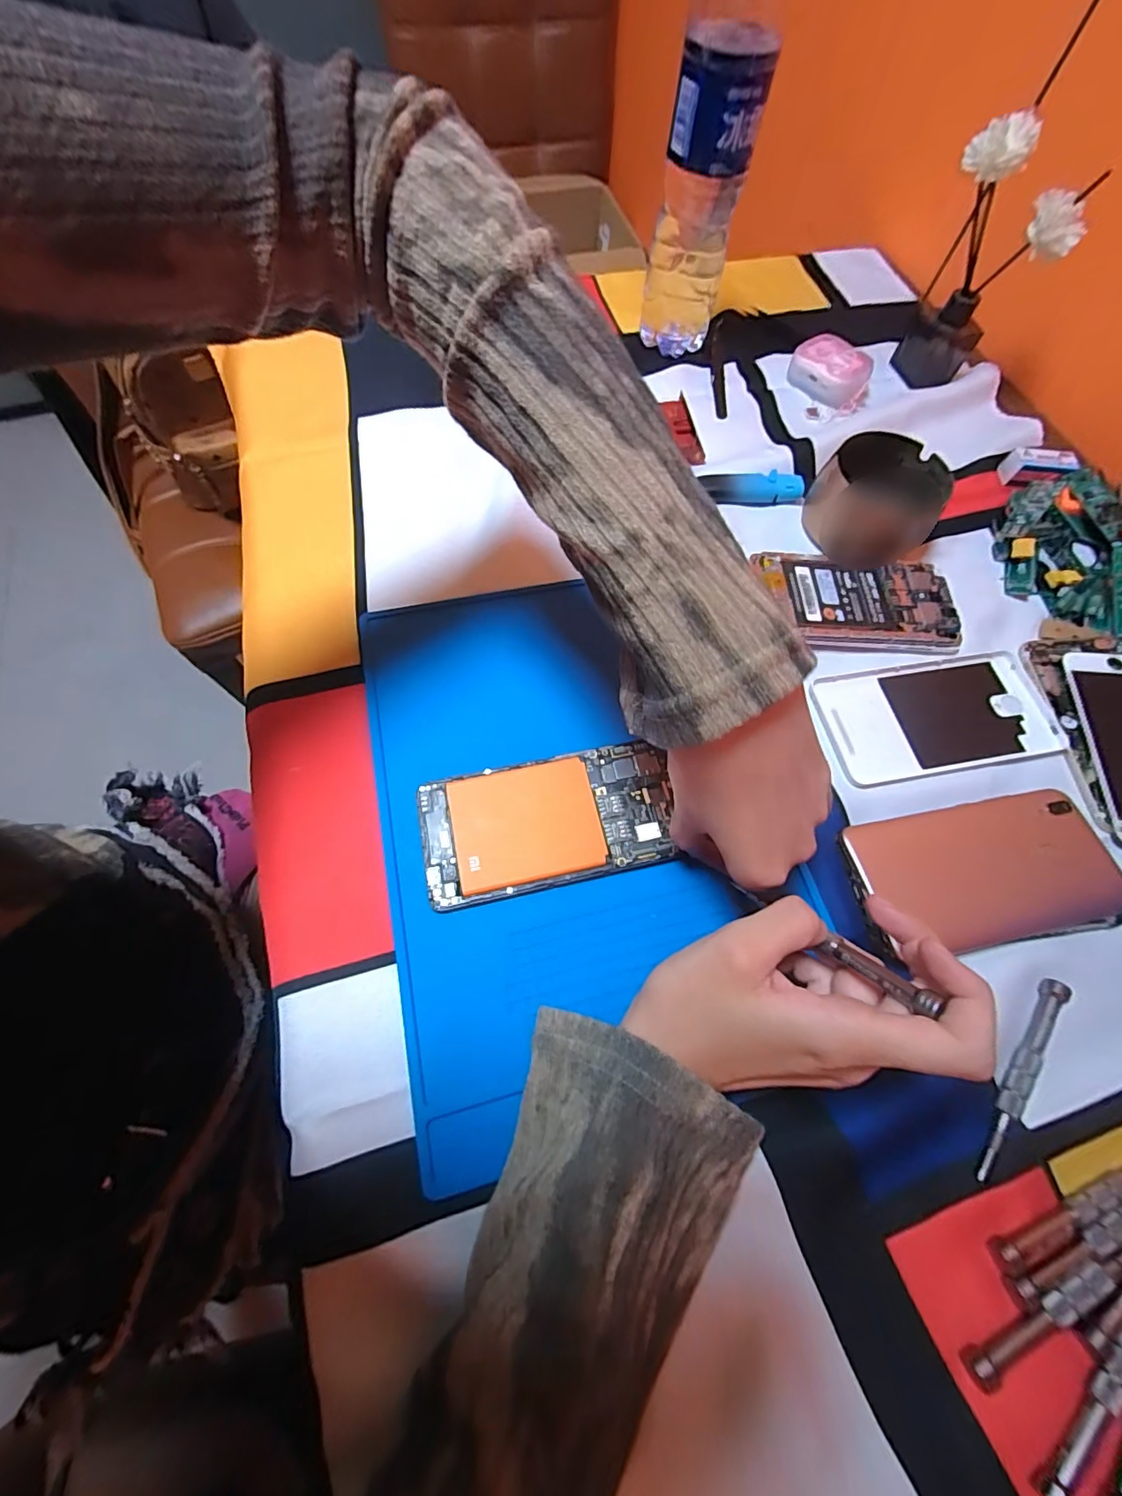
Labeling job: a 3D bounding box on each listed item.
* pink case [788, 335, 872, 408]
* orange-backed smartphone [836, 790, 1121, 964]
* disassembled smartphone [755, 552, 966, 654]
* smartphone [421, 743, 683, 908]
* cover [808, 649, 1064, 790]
[{"bbox_3d":[0.240,-0.338,0.457,0.068,0.033,0.040,42,71,15],"label":"pink case"},{"bbox_3d":[0.239,0.070,0.287,0.147,0.008,0.077,-9,67,-6],"label":"orange-backed smartphone"},{"bbox_3d":[0.206,-0.100,0.357,0.134,0.018,0.072,1,66,-2],"label":"disassembled smartphone"},{"bbox_3d":[-0.007,0.041,0.287,0.139,0.012,0.071,-11,67,-7],"label":"smartphone"},{"bbox_3d":[0.245,-0.019,0.334,0.151,0.007,0.078,-9,67,-6],"label":"cover"}]

